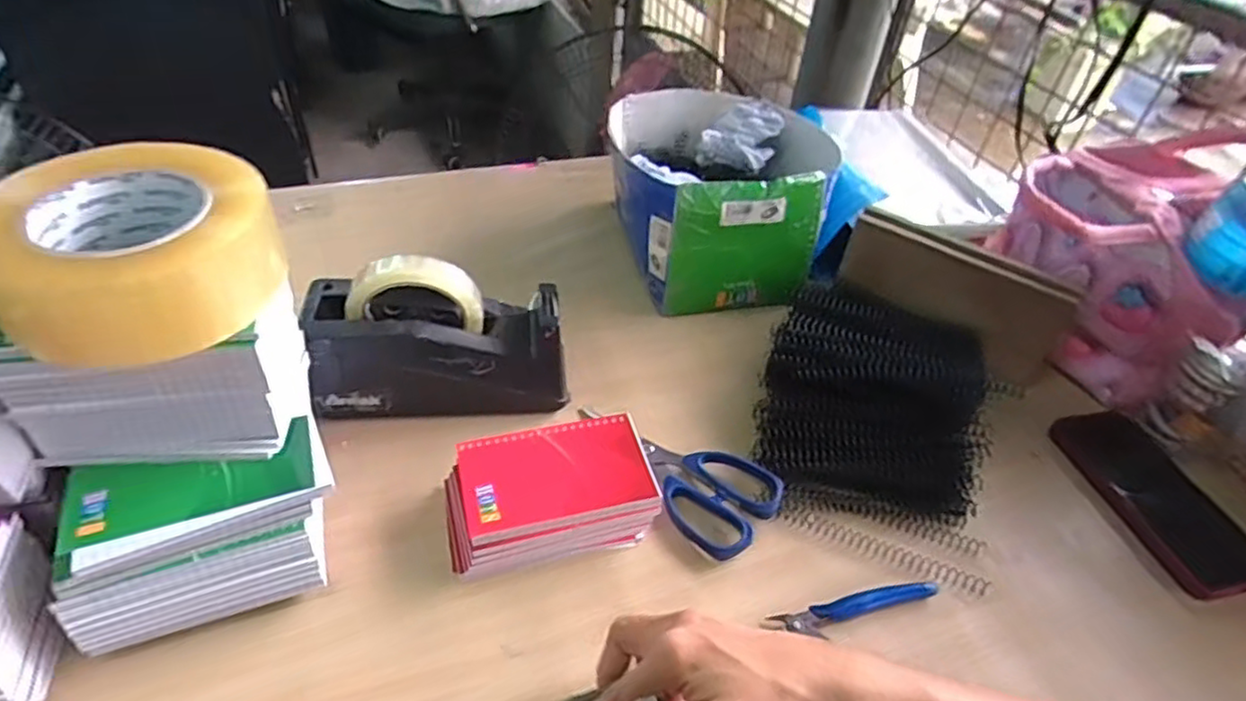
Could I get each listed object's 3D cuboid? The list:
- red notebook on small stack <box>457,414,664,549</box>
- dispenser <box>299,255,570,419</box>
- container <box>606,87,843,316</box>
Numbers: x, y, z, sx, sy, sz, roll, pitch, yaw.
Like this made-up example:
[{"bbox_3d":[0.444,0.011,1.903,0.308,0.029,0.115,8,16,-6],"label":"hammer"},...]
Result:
[{"bbox_3d":[-0.046,0.085,0.480,0.128,0.007,0.081,-9,47,-13],"label":"red notebook on small stack"},{"bbox_3d":[-0.146,-0.009,0.549,0.190,0.125,0.090,-7,45,-13],"label":"dispenser"},{"bbox_3d":[0.107,-0.160,0.716,0.233,0.135,0.230,2,43,-3],"label":"container"}]

